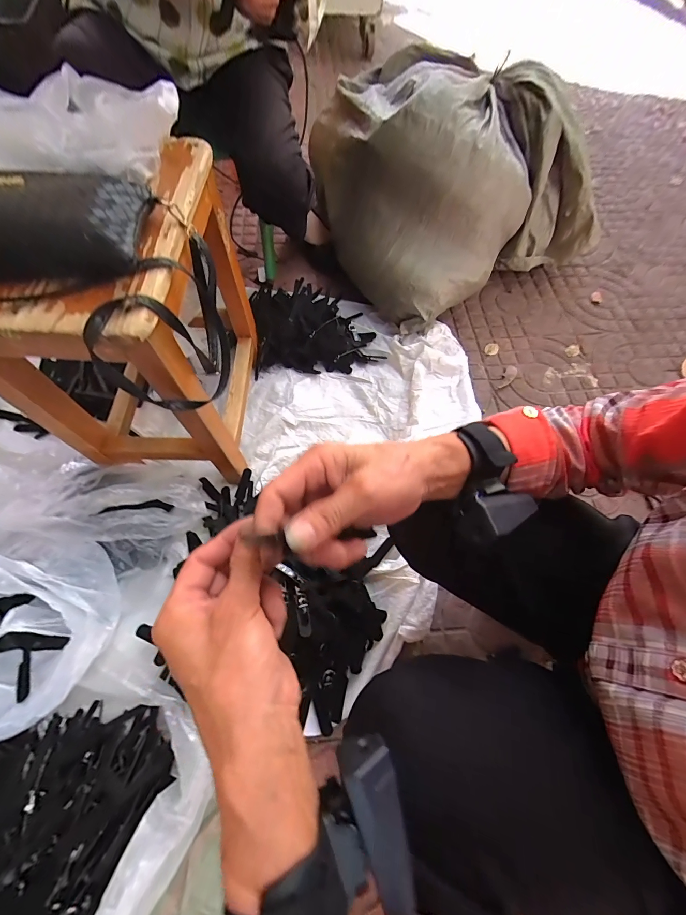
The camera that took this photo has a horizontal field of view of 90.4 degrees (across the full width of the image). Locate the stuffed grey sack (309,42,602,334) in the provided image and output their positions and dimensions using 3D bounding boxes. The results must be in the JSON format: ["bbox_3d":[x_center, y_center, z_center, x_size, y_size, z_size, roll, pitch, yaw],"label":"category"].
[{"bbox_3d":[0.241,-0.678,0.804,0.624,0.321,0.525,-31,69,-13],"label":"stuffed grey sack"}]

